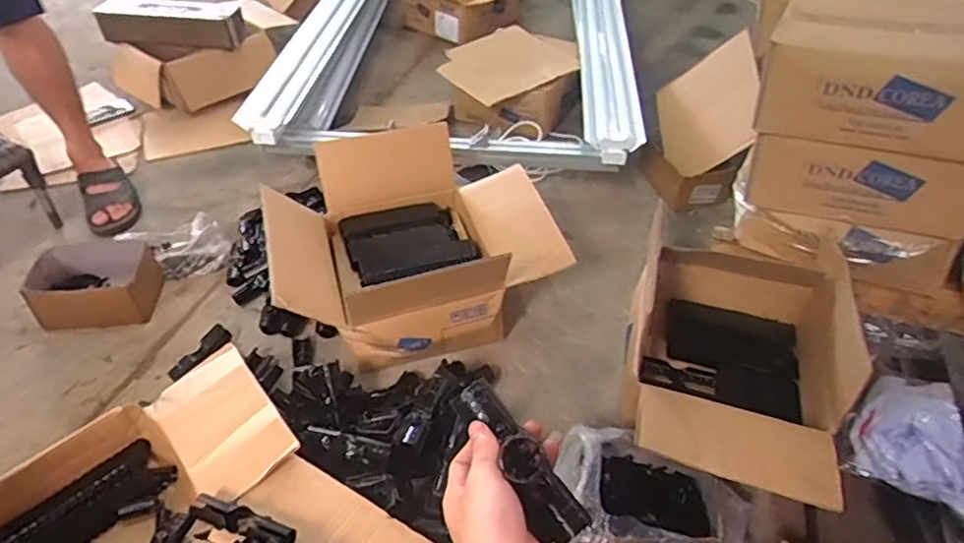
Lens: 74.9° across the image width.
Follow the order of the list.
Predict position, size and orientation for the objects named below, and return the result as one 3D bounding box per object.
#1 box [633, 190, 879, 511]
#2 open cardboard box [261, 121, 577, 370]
[{"bbox_3d":[0.402,0.145,1.015,0.319,0.243,0.473,14,44,13],"label":"box"},{"bbox_3d":[-0.122,-0.049,1.164,0.489,0.219,0.392,-9,44,-12],"label":"open cardboard box"}]

